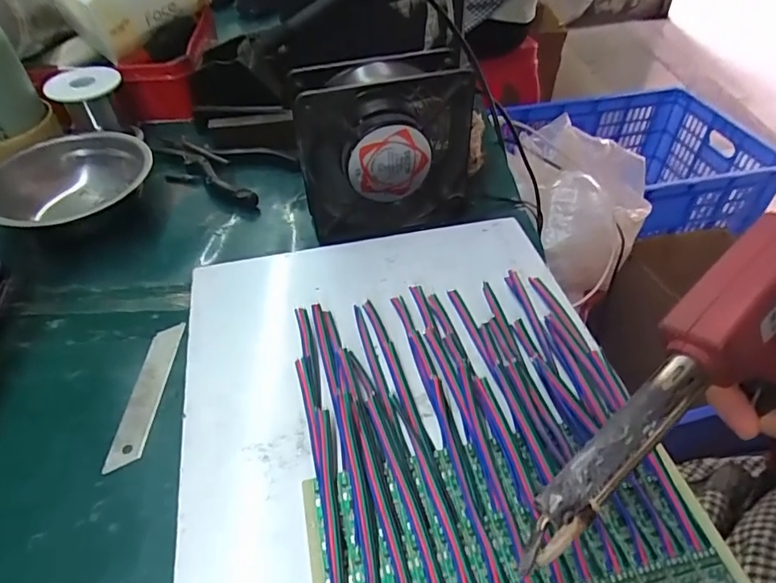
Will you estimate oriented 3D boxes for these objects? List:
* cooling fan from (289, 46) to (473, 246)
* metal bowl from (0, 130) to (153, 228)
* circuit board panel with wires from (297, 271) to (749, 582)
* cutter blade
[{"bbox_3d":[-0.003,-0.104,0.380,0.127,0.120,0.044,-10,46,-12],"label":"cooling fan"},{"bbox_3d":[-0.263,-0.088,0.424,0.124,0.044,0.124,1,44,-1],"label":"metal bowl"},{"bbox_3d":[0.042,0.070,0.238,0.160,0.018,0.191,-8,45,-10],"label":"circuit board panel with wires"},{"bbox_3d":[-0.143,0.059,0.307,0.017,0.004,0.097,5,48,-5],"label":"cutter blade"}]

